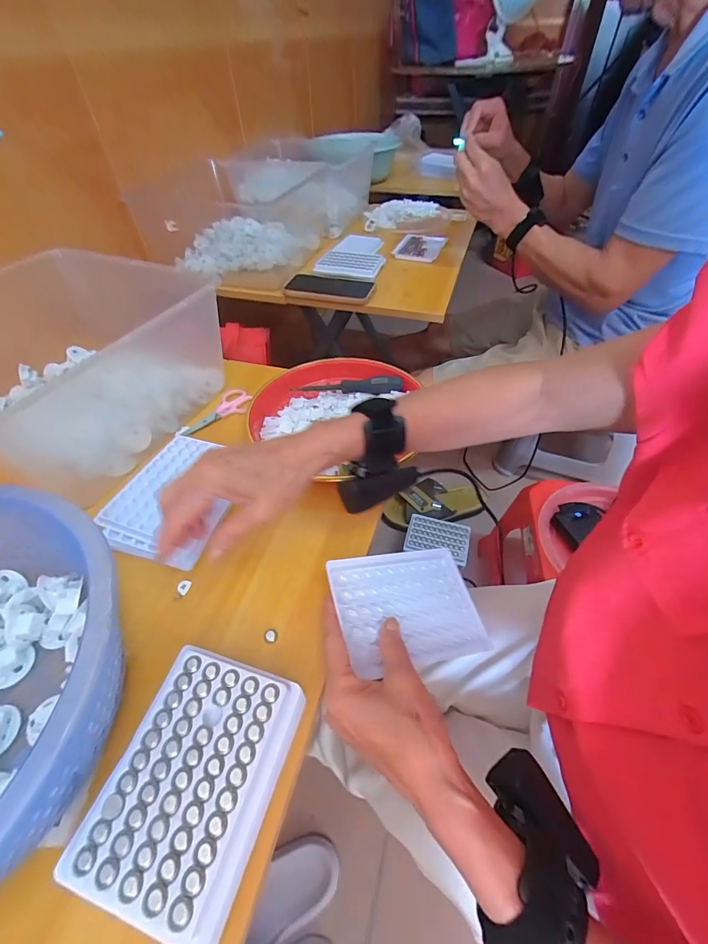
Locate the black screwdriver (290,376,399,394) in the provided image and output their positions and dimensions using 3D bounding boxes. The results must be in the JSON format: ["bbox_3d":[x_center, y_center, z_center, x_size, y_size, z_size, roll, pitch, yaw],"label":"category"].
[{"bbox_3d":[-0.008,-0.113,0.504,0.140,0.021,0.018,0,49,1],"label":"black screwdriver"}]

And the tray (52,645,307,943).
[{"bbox_3d":[-0.098,0.192,0.247,0.097,0.032,0.127,13,51,12],"label":"tray"}]

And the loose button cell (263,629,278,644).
[{"bbox_3d":[-0.068,0.133,0.314,0.011,0.004,0.011,-1,49,1],"label":"loose button cell"}]

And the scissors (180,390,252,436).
[{"bbox_3d":[-0.181,-0.080,0.504,0.095,0.012,0.041,-28,54,-21],"label":"scissors"}]

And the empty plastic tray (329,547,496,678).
[{"bbox_3d":[0.048,0.113,0.333,0.129,0.008,0.093,0,50,-23],"label":"empty plastic tray"}]

